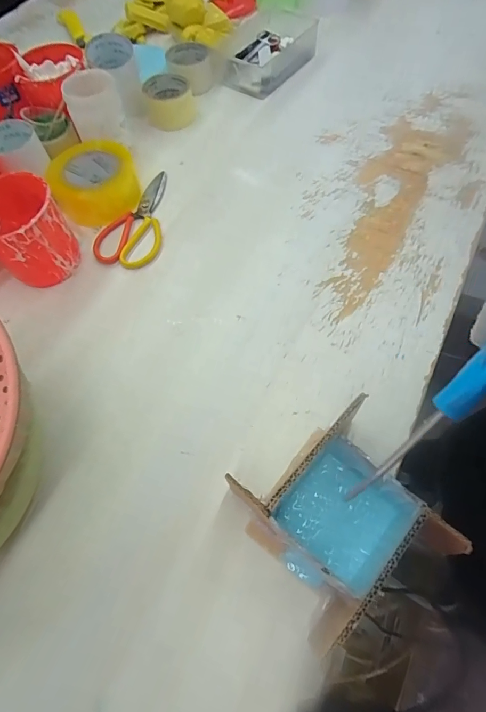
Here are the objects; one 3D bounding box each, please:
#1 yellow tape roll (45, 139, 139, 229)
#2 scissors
[{"bbox_3d":[-0.233,-0.274,0.627,0.128,0.059,0.126,-1,63,2],"label":"yellow tape roll"},{"bbox_3d":[-0.167,-0.223,0.626,0.098,0.010,0.199,7,64,6],"label":"scissors"}]

